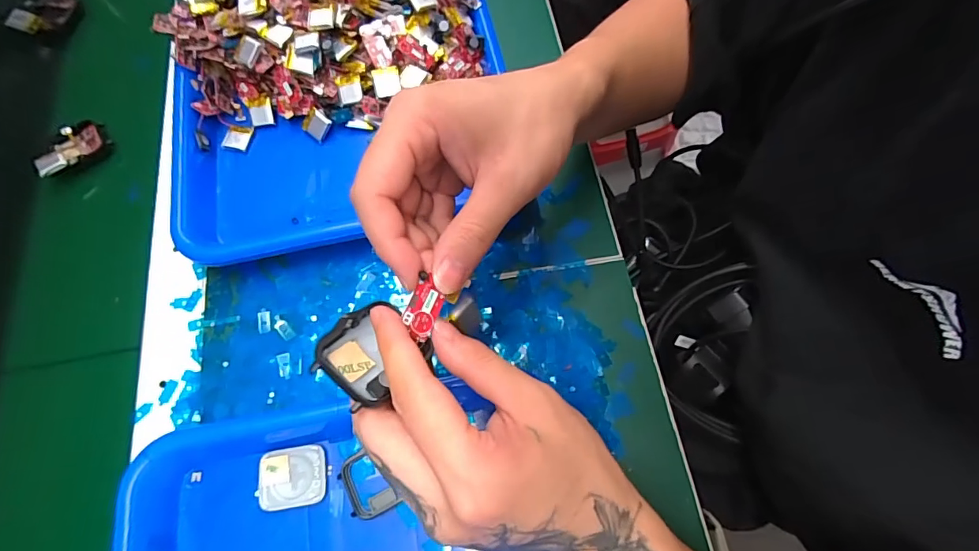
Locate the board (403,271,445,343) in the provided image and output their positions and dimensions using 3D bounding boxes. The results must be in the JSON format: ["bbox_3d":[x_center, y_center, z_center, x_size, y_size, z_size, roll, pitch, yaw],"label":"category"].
[{"bbox_3d":[-0.029,0.014,0.201,0.014,0.004,0.028,25,76,-19],"label":"board"}]

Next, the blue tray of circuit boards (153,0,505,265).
[{"bbox_3d":[-0.125,-0.179,0.360,0.258,0.069,0.326,-12,70,-5],"label":"blue tray of circuit boards"}]

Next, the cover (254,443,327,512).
[{"bbox_3d":[-0.119,0.122,0.274,0.039,0.004,0.033,-8,70,-3],"label":"cover"}]

